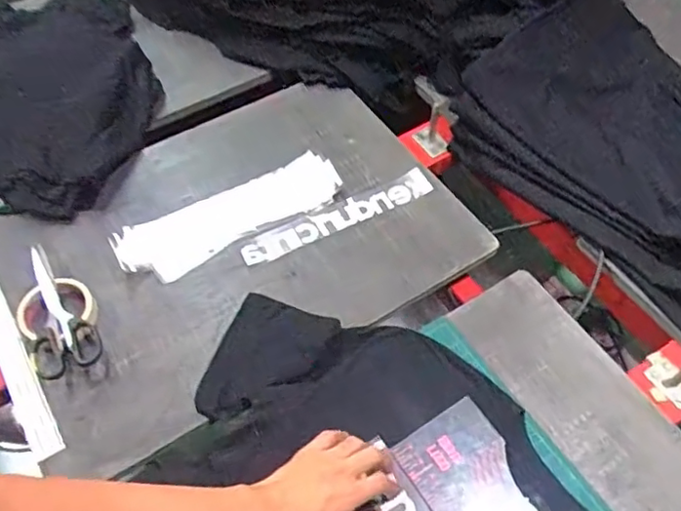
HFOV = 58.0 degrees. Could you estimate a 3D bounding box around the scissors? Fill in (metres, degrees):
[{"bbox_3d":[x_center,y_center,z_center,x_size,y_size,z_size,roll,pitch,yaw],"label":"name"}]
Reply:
[{"bbox_3d":[-0.366,0.066,0.793,0.077,0.029,0.199,-20,58,-13],"label":"scissors"}]

